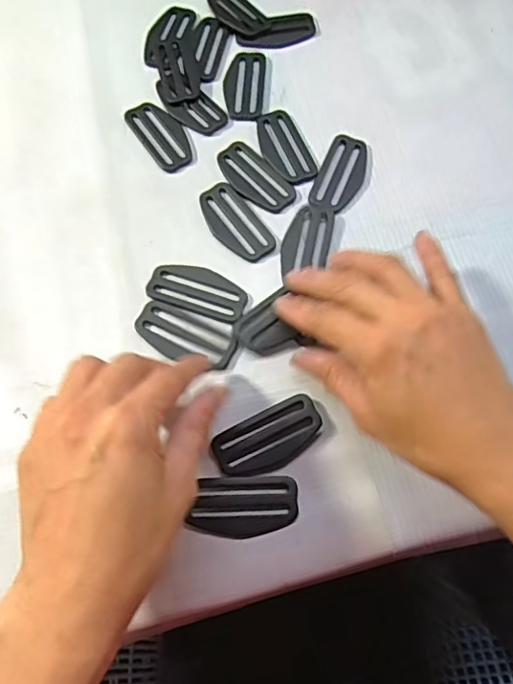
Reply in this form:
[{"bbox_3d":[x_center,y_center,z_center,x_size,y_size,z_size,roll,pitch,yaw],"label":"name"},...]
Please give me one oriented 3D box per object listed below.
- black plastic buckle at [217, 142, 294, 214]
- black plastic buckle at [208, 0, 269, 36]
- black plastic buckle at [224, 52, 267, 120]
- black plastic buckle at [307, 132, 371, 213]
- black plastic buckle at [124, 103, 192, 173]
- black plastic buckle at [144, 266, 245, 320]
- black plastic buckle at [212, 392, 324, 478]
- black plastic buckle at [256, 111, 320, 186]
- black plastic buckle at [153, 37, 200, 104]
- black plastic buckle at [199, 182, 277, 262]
[{"bbox_3d":[-0.001,-0.108,0.359,0.029,0.004,0.060,-37,72,-13],"label":"black plastic buckle"},{"bbox_3d":[-0.015,-0.248,0.411,0.029,0.004,0.057,-36,72,-12],"label":"black plastic buckle"},{"bbox_3d":[-0.008,-0.182,0.387,0.027,0.004,0.059,4,68,3],"label":"black plastic buckle"},{"bbox_3d":[0.056,-0.109,0.358,0.029,0.004,0.063,21,70,9],"label":"black plastic buckle"},{"bbox_3d":[-0.064,-0.141,0.372,0.029,0.004,0.061,-31,71,-11],"label":"black plastic buckle"},{"bbox_3d":[-0.034,-0.032,0.329,0.059,0.004,0.027,17,70,8],"label":"black plastic buckle"},{"bbox_3d":[0.007,0.051,0.295,0.058,0.004,0.030,-26,70,-9],"label":"black plastic buckle"},{"bbox_3d":[0.018,-0.131,0.367,0.028,0.004,0.060,-21,69,-7],"label":"black plastic buckle"},{"bbox_3d":[-0.057,-0.195,0.391,0.026,0.004,0.059,-15,69,-5],"label":"black plastic buckle"},{"bbox_3d":[-0.013,-0.075,0.345,0.029,0.004,0.059,-33,71,-11],"label":"black plastic buckle"}]

